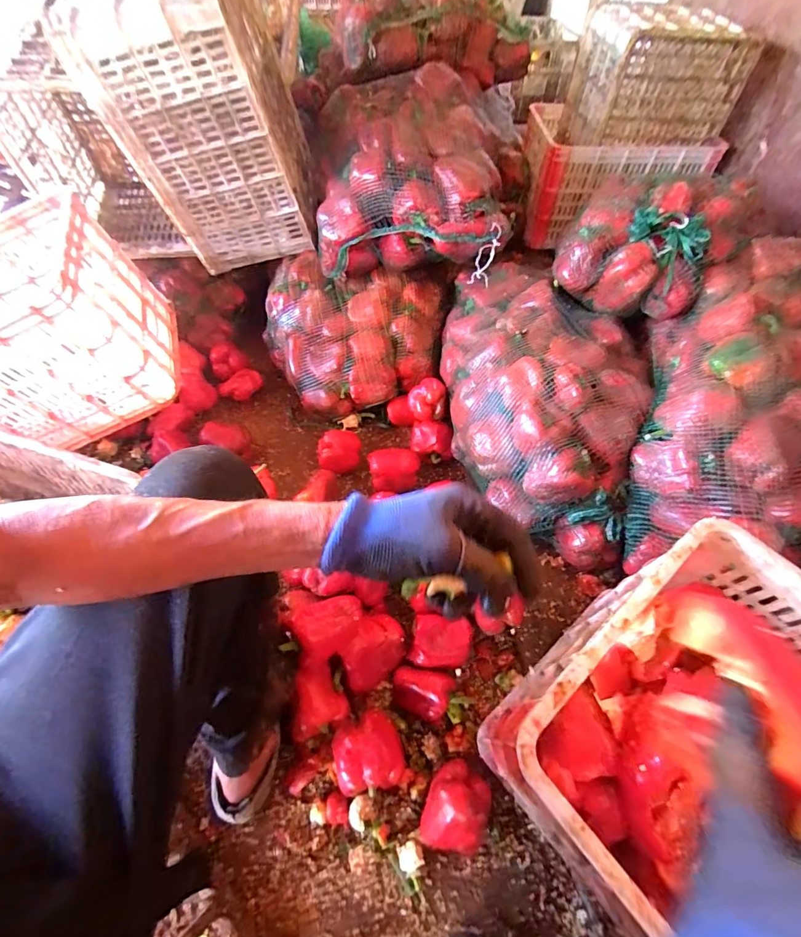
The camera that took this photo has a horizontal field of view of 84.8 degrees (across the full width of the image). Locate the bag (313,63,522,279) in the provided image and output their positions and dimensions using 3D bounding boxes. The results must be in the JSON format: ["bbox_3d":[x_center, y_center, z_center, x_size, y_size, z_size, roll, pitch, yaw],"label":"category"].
[{"bbox_3d":[0.011,-0.691,1.039,0.422,0.269,0.476,1,55,-2],"label":"bag"}]

